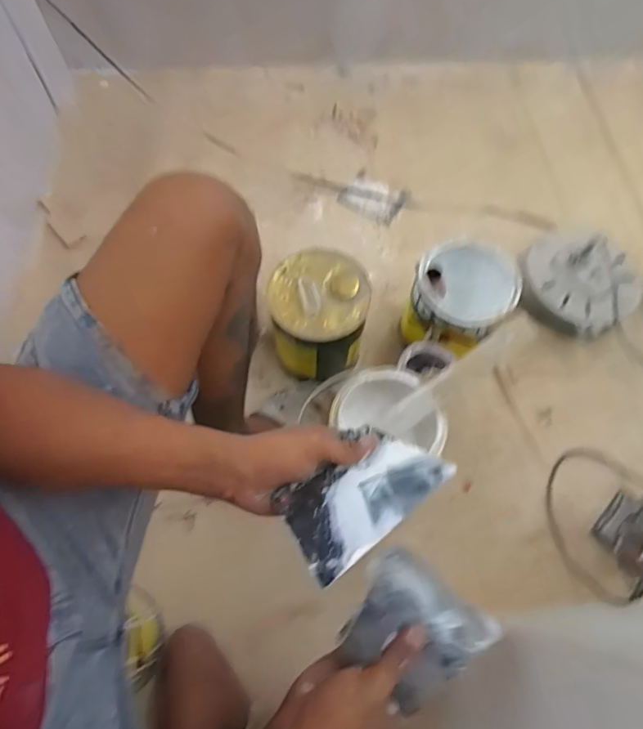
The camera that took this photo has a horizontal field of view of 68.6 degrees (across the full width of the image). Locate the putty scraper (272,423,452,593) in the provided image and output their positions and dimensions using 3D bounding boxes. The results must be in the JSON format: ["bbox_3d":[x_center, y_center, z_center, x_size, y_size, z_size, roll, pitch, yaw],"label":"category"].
[{"bbox_3d":[0.030,0.110,0.411,0.143,0.006,0.096,-33,43,-26],"label":"putty scraper"}]

